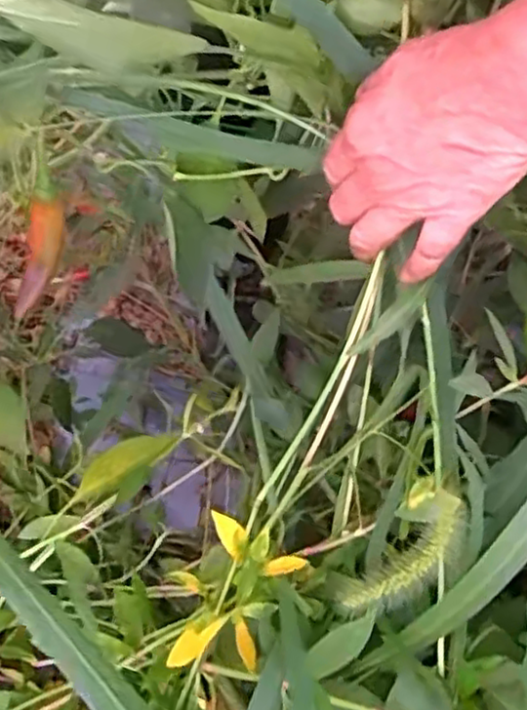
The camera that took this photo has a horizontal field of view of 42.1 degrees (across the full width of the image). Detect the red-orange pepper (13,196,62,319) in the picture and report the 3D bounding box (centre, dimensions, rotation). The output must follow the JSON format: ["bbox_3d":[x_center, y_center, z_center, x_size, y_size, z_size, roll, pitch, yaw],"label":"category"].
[{"bbox_3d":[-0.142,-0.063,0.432,0.019,0.016,0.077,24,112,7],"label":"red-orange pepper"}]

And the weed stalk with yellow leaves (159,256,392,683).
[{"bbox_3d":[0.016,0.064,0.401,0.055,0.056,0.242,25,92,8],"label":"weed stalk with yellow leaves"}]

